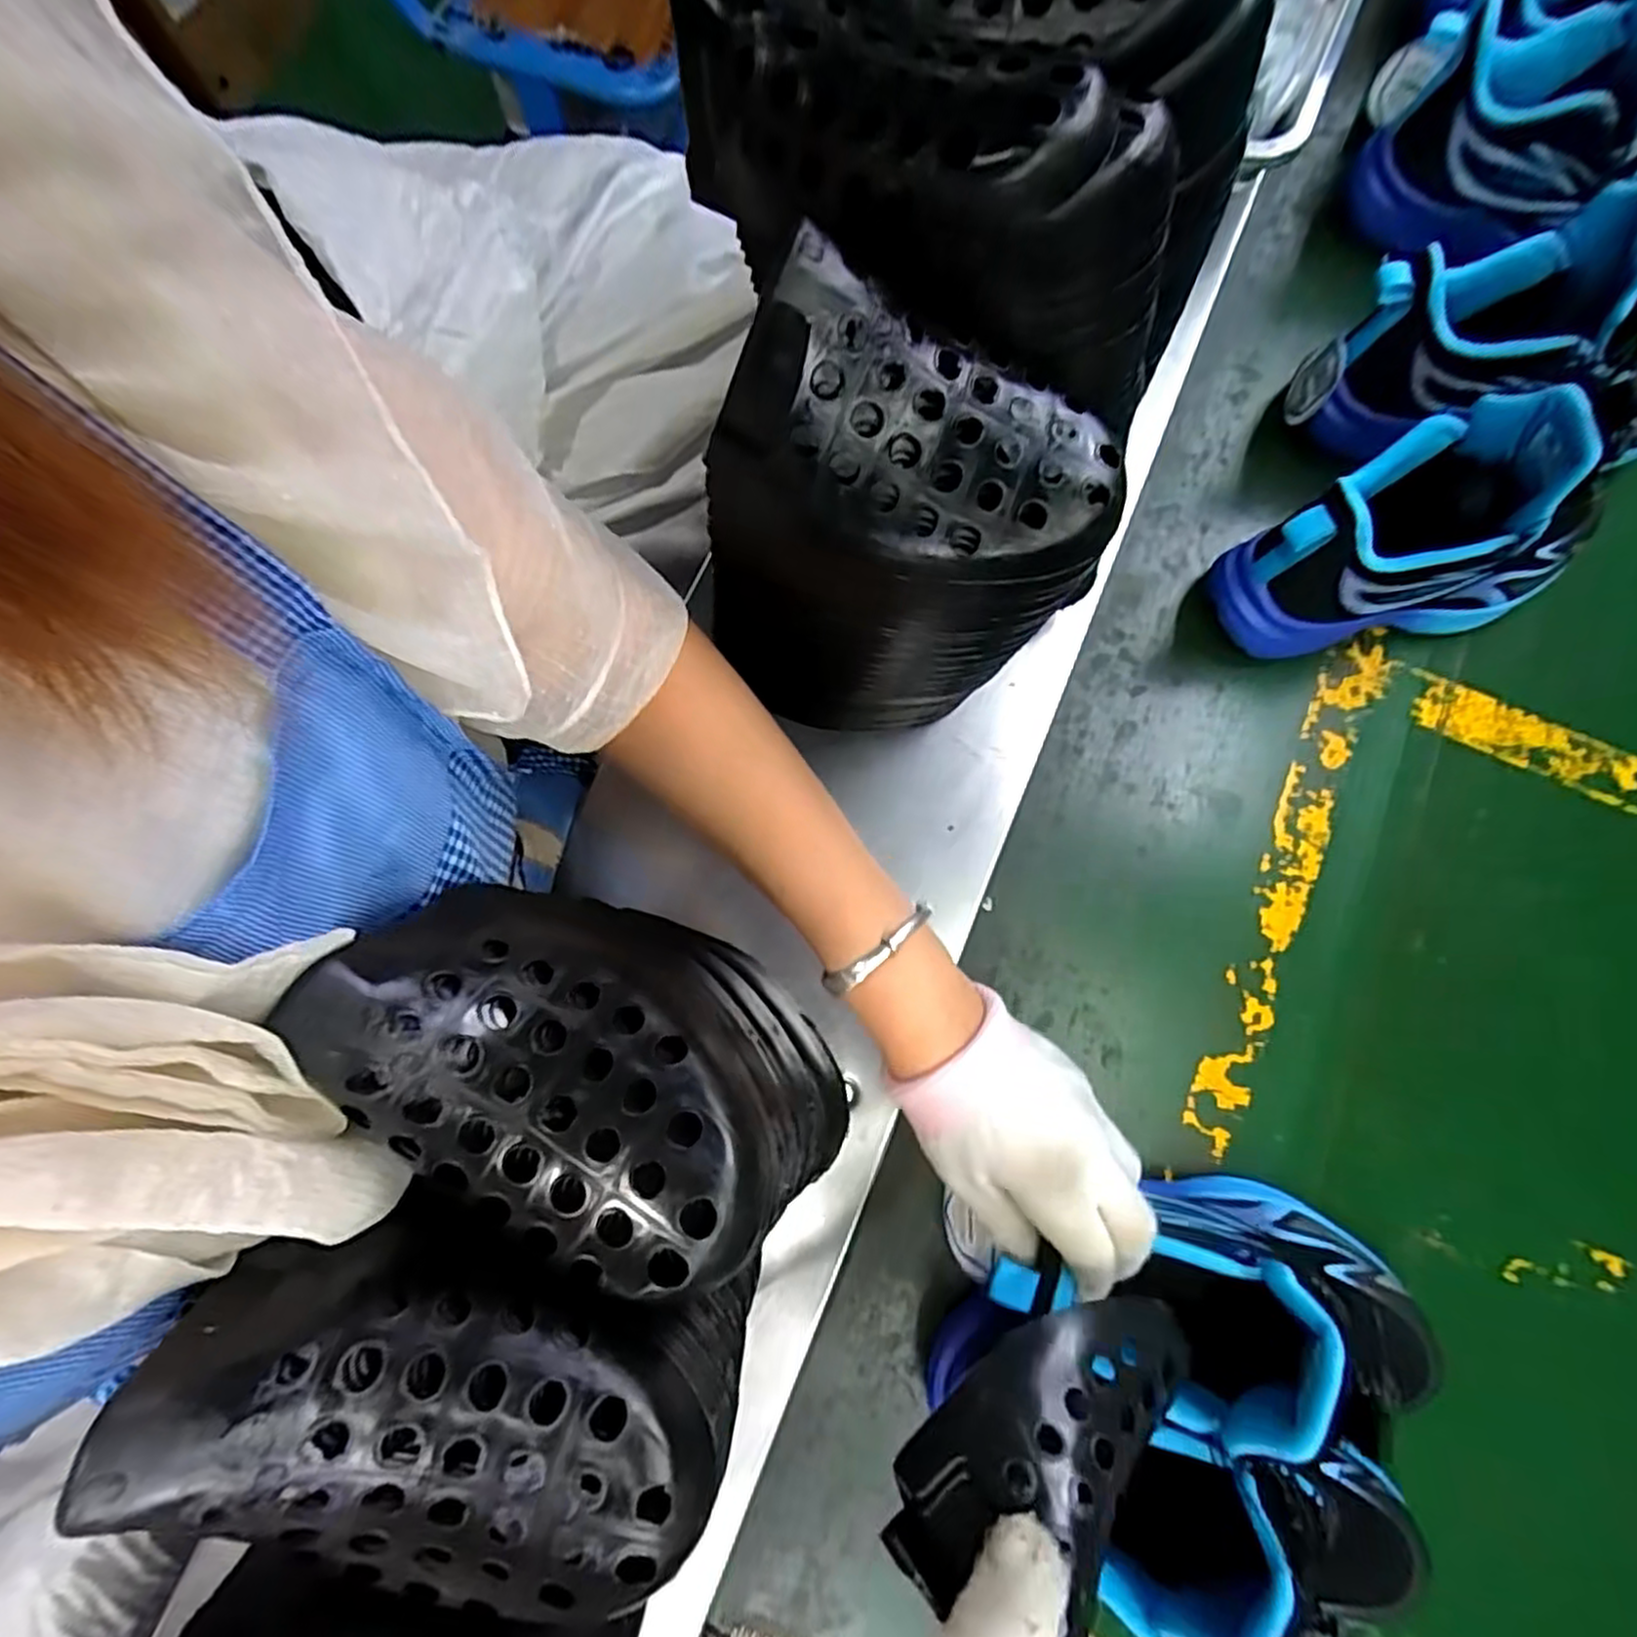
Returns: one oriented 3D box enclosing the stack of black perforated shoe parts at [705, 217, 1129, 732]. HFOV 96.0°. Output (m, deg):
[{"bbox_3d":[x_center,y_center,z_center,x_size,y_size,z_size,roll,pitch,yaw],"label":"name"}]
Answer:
[{"bbox_3d":[0.031,-0.107,0.322,0.137,0.208,0.090,31,81,6],"label":"stack of black perforated shoe parts"}]

